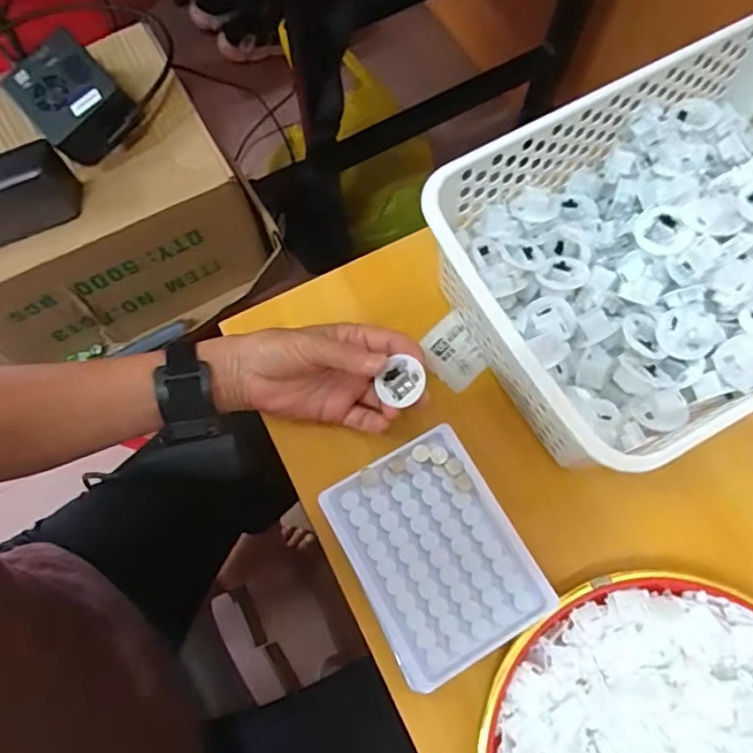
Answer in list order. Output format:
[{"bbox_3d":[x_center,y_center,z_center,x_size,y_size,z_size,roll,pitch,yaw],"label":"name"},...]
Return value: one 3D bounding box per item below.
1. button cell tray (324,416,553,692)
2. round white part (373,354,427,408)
[{"bbox_3d":[0.035,0.107,0.365,0.098,0.013,0.128,-28,73,-7],"label":"button cell tray"},{"bbox_3d":[0.017,0.005,0.370,0.029,0.013,0.029,-2,84,22],"label":"round white part"}]

